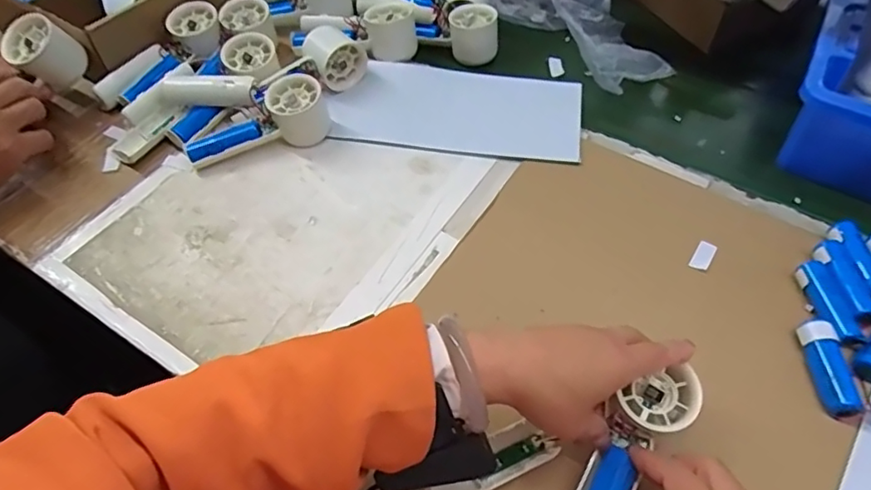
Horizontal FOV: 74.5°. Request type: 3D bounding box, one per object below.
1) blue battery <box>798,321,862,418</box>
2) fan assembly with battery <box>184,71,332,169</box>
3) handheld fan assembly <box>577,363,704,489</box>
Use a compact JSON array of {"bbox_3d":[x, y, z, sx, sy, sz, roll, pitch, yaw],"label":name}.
[{"bbox_3d":[0.303,0.095,0.442,0.024,0.021,0.073,0,53,1],"label":"blue battery"},{"bbox_3d":[-0.187,-0.131,0.601,0.150,0.057,0.053,-19,55,-13],"label":"fan assembly with battery"},{"bbox_3d":[0.127,0.143,0.386,0.044,0.024,0.146,33,72,23],"label":"handheld fan assembly"}]

